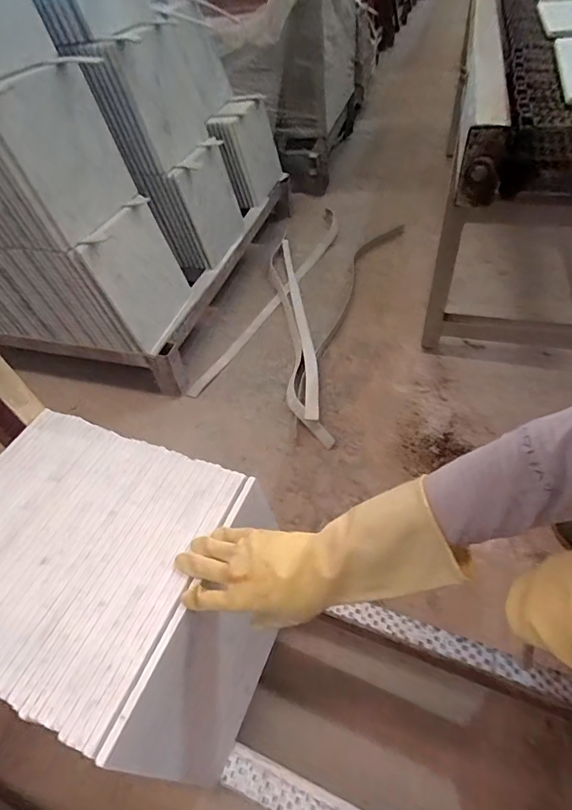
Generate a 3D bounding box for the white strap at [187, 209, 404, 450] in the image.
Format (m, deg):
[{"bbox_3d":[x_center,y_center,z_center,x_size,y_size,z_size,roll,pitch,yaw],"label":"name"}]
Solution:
[{"bbox_3d":[0.089,-0.381,1.538,0.455,0.071,1.167,11,50,17],"label":"white strap"}]

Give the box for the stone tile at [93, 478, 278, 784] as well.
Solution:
[{"bbox_3d":[-0.065,0.280,0.537,0.011,0.240,0.293,6,50,29],"label":"stone tile"}]

